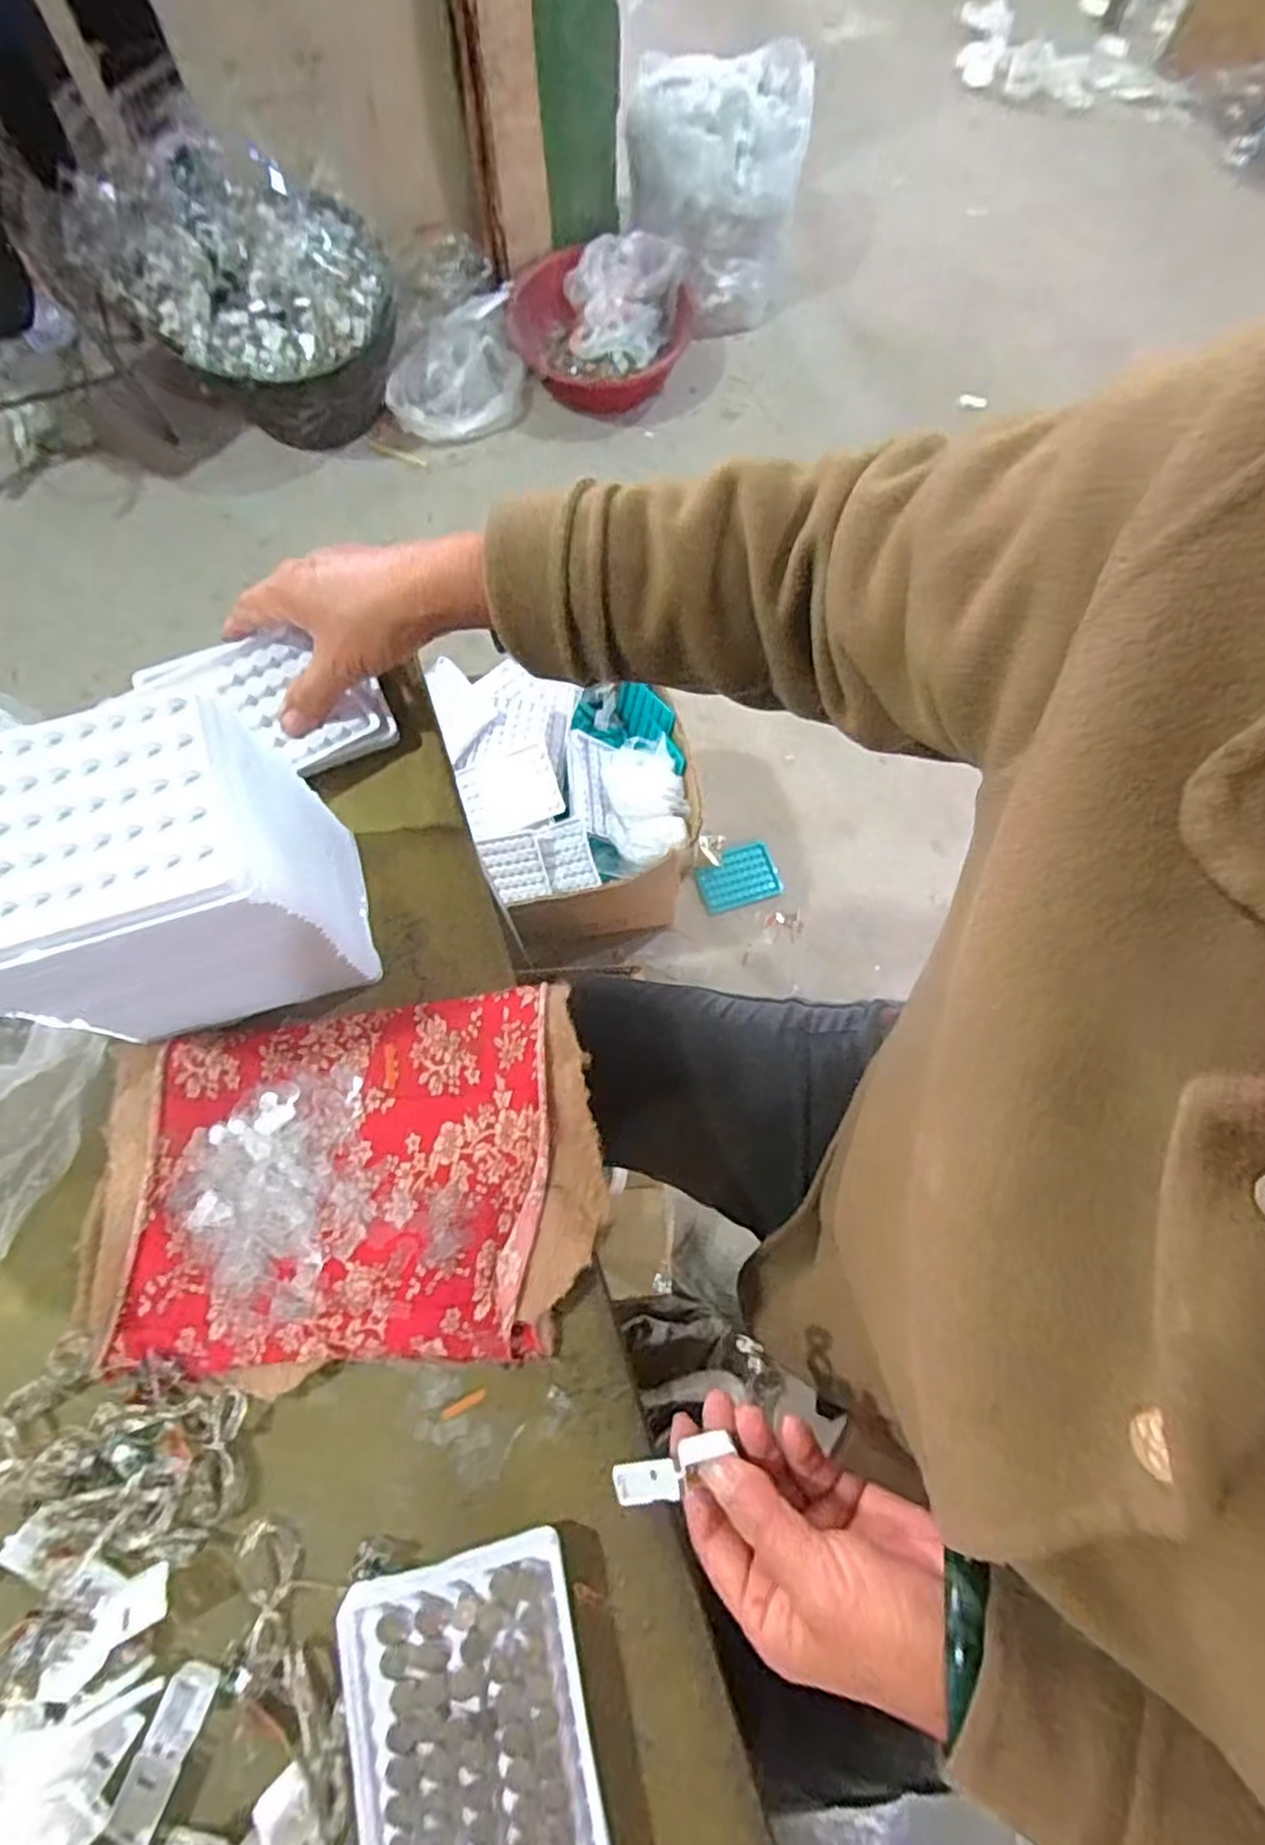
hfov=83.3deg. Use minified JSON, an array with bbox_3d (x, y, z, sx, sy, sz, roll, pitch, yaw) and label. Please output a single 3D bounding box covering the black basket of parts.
[{"bbox_3d":[-0.654,-1.103,1.272,0.442,0.326,0.336,-3,74,-3],"label":"black basket of parts"}]

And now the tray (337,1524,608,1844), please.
[{"bbox_3d":[-0.066,0.339,0.295,0.093,0.023,0.127,-12,74,-6],"label":"tray"}]

